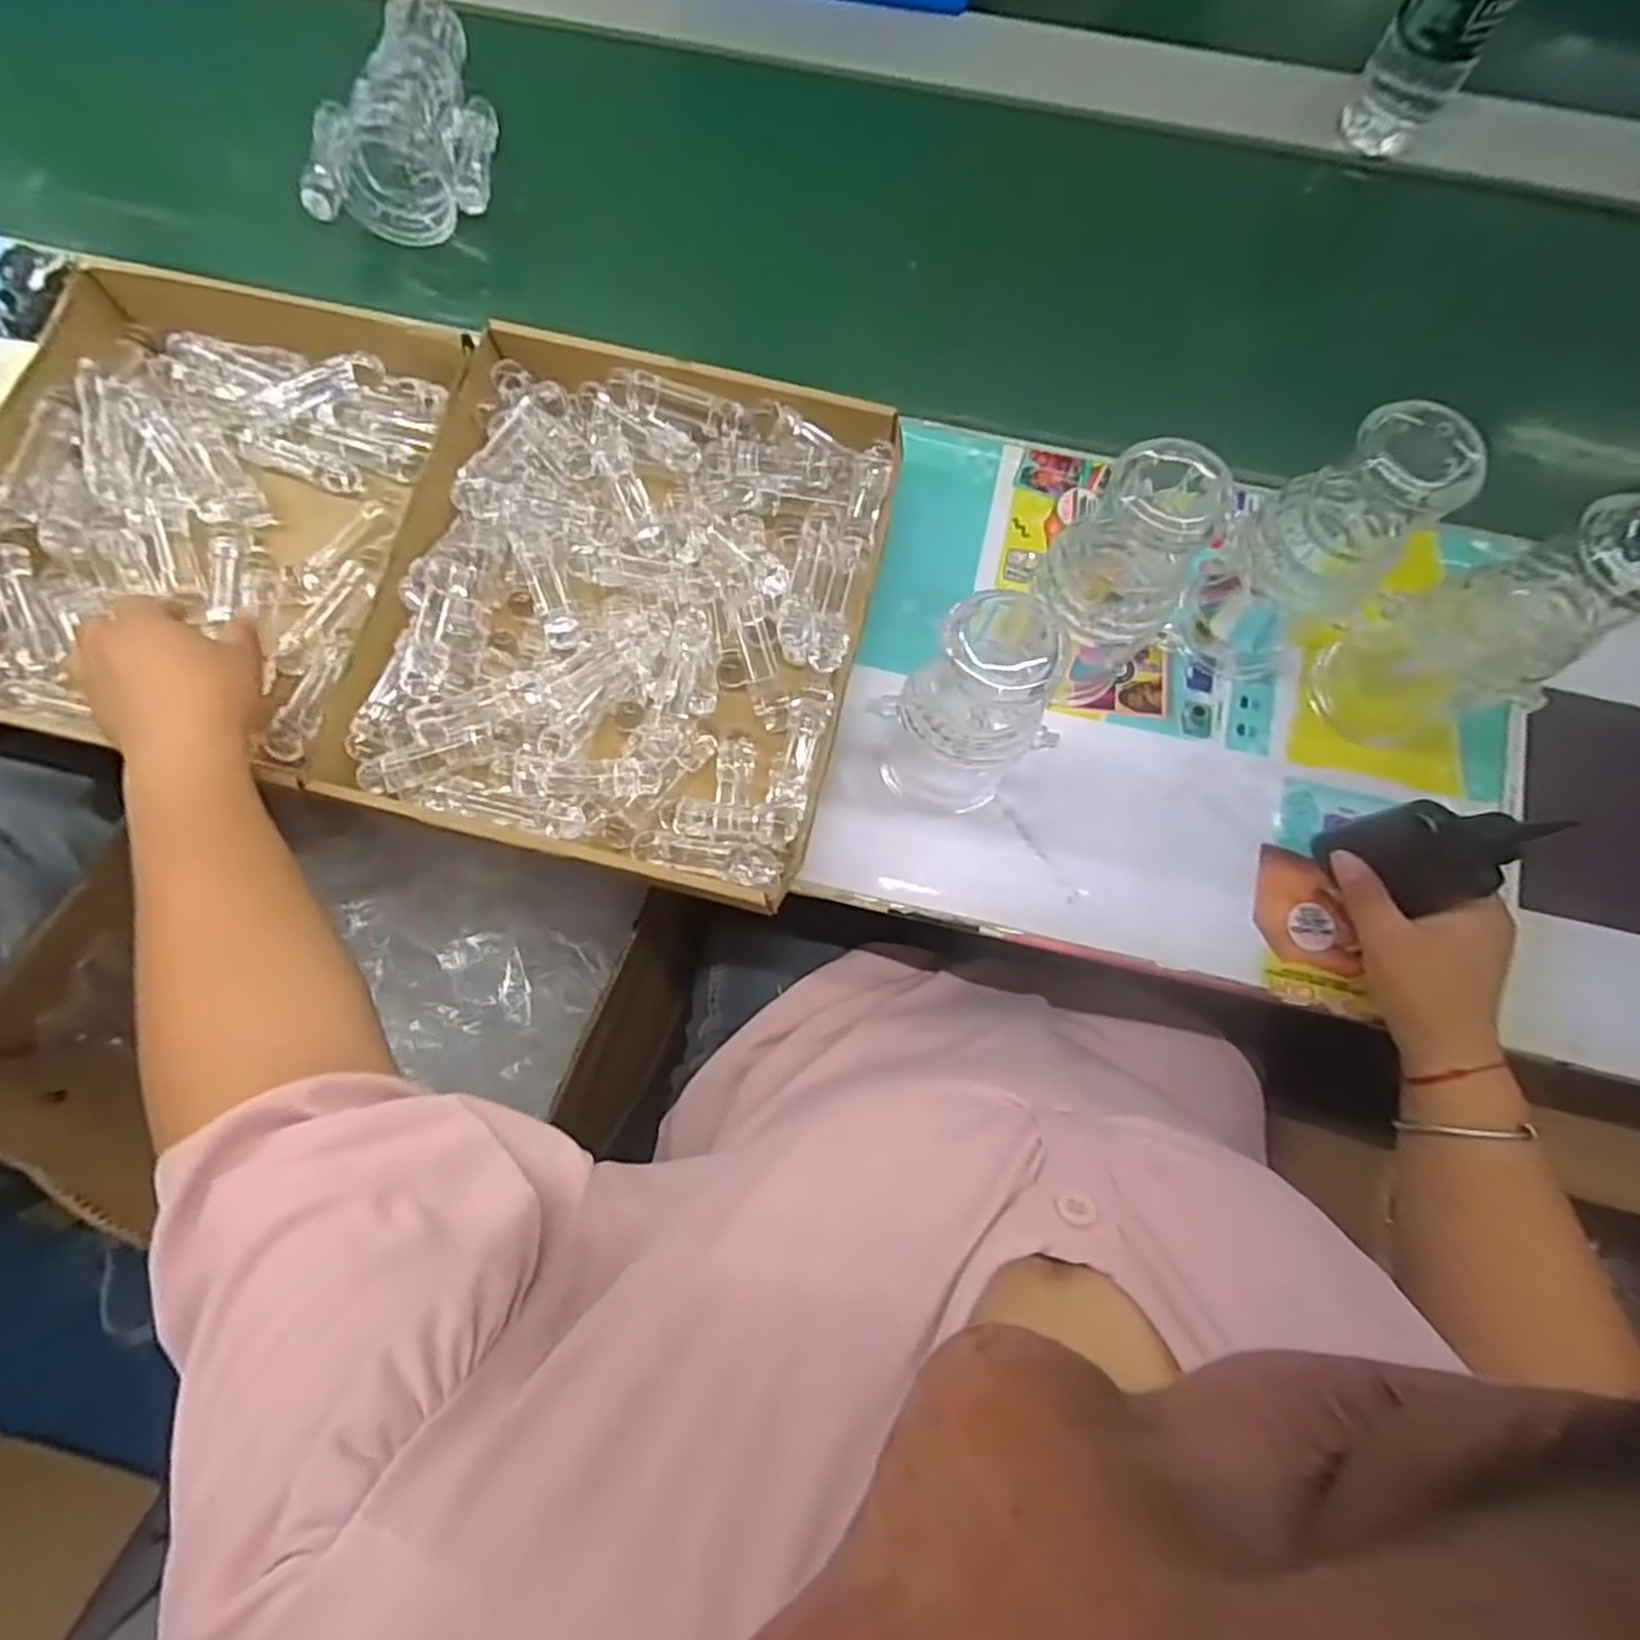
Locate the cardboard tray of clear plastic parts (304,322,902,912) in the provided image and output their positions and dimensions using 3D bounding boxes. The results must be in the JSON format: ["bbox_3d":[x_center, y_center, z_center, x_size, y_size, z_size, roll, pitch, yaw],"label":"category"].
[{"bbox_3d":[-0.119,-0.129,0.472,0.282,0.049,0.310,14,79,2],"label":"cardboard tray of clear plastic parts"}]

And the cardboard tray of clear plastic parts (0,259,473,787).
[{"bbox_3d":[-0.386,-0.198,0.488,0.277,0.057,0.321,13,79,2],"label":"cardboard tray of clear plastic parts"}]

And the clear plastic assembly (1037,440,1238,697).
[{"bbox_3d":[0.153,-0.120,0.414,0.061,0.172,0.061,0,78,0],"label":"clear plastic assembly"}]

